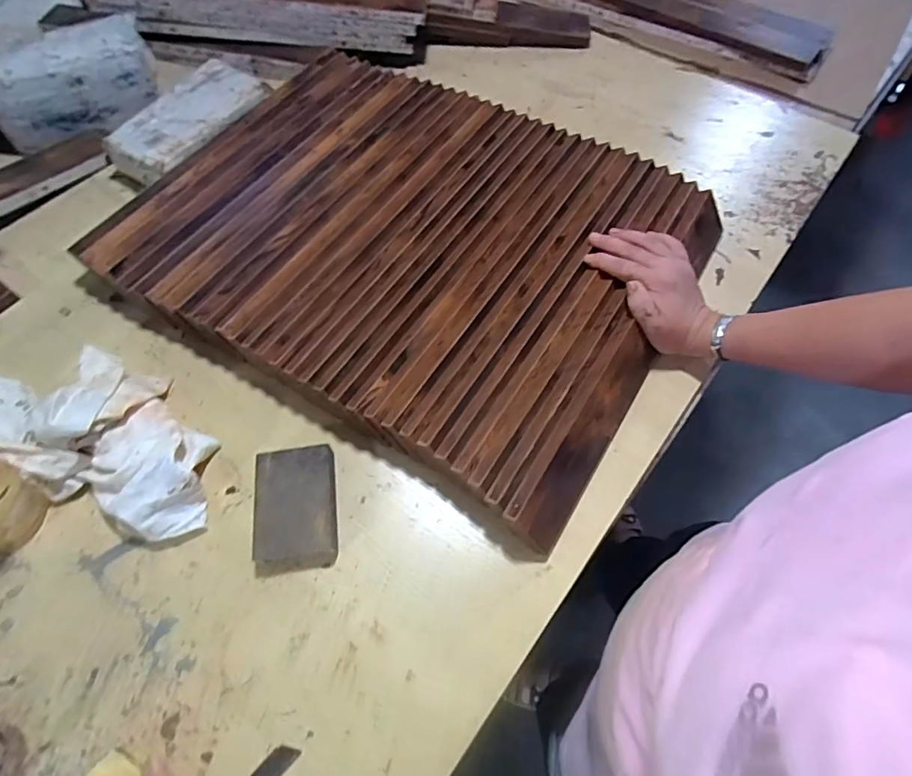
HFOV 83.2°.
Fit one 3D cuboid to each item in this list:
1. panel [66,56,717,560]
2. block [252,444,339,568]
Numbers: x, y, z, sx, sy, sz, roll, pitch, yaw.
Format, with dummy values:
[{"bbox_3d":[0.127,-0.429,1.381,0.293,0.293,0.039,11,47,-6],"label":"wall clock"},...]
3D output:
[{"bbox_3d":[-0.052,-0.187,0.604,0.610,0.051,0.471,29,68,15],"label":"panel"},{"bbox_3d":[-0.146,0.106,0.468,0.070,0.034,0.103,-8,63,-2],"label":"block"}]

